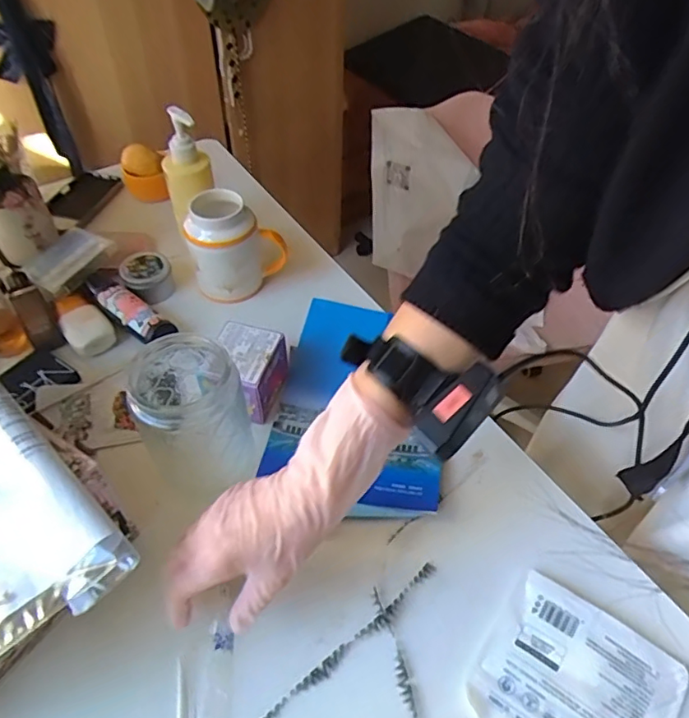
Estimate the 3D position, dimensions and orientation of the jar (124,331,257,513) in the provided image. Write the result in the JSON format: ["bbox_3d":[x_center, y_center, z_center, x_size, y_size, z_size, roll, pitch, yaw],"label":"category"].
[{"bbox_3d":[-0.140,0.048,0.506,0.087,0.123,0.098,-25,54,-21],"label":"jar"}]

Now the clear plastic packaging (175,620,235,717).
[{"bbox_3d":[-0.107,0.255,0.419,0.041,0.005,0.100,-1,49,-3],"label":"clear plastic packaging"}]

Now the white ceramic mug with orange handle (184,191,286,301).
[{"bbox_3d":[-0.136,-0.140,0.675,0.105,0.108,0.077,-31,57,-23],"label":"white ceramic mug with orange handle"}]

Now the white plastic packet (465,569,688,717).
[{"bbox_3d":[0.174,0.246,0.420,0.130,0.012,0.123,30,55,22],"label":"white plastic packet"}]

